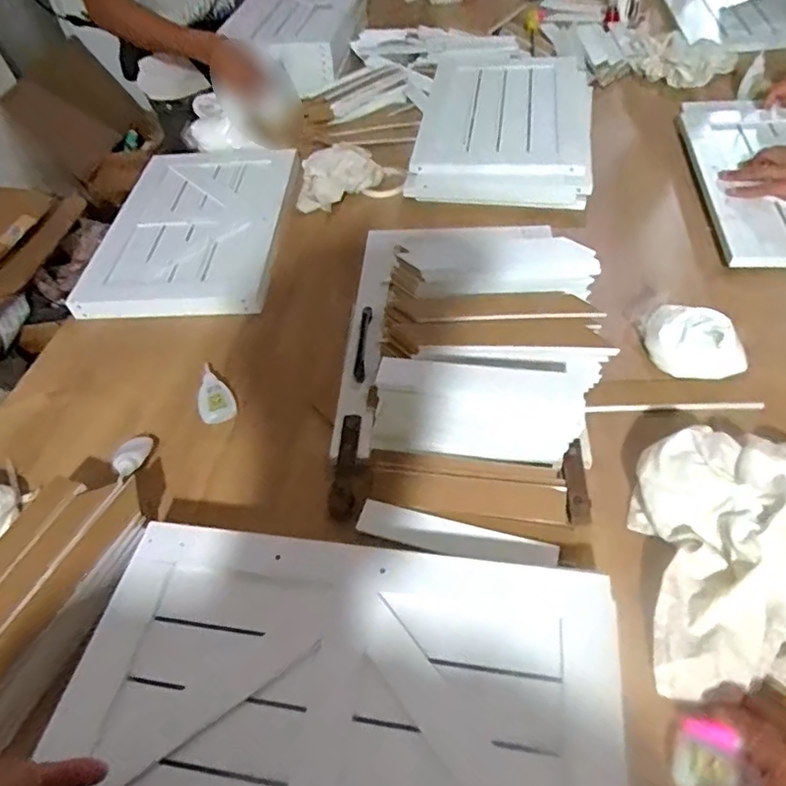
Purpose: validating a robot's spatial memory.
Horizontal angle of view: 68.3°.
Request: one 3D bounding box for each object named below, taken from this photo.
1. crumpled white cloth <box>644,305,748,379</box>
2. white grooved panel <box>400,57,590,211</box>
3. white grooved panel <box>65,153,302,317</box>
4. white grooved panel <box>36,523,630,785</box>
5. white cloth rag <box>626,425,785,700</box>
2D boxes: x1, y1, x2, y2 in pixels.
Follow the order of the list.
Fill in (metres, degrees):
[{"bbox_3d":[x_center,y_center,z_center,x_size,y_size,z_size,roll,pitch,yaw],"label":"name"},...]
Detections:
[{"bbox_3d":[0.352,-0.064,0.671,0.105,0.052,0.084,5,51,11],"label":"crumpled white cloth"},{"bbox_3d":[0.203,-0.498,1.040,0.283,0.036,0.467,5,51,12],"label":"white grooved panel"},{"bbox_3d":[-0.315,-0.278,0.928,0.271,0.038,0.434,-2,50,5],"label":"white grooved panel"},{"bbox_3d":[-0.045,0.245,0.432,0.413,0.023,0.265,5,49,11],"label":"white grooved panel"},{"bbox_3d":[0.313,0.136,0.492,0.184,0.066,0.206,1,50,9],"label":"white cloth rag"}]

